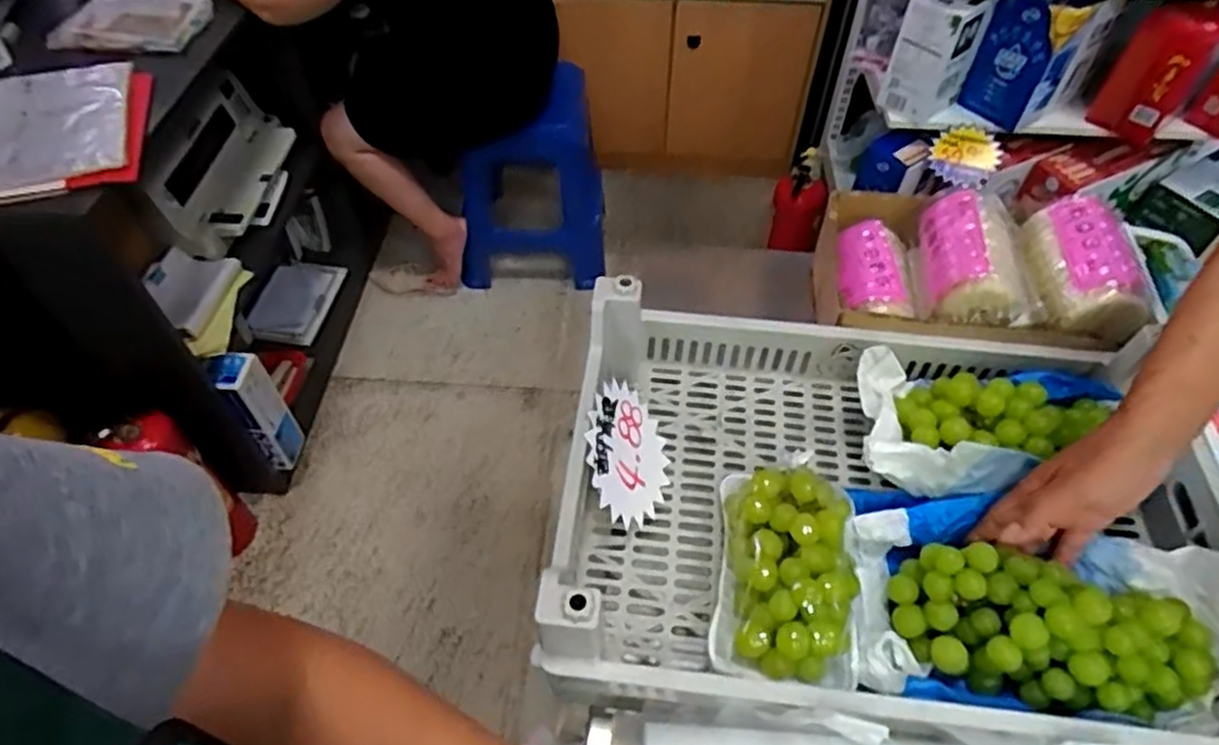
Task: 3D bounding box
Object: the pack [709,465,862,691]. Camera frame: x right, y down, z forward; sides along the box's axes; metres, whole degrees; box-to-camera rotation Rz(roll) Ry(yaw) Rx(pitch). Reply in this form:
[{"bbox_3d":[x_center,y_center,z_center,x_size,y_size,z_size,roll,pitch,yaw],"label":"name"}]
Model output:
[{"bbox_3d":[0.152,0.174,0.615,0.117,0.079,0.179,7,52,6],"label":"pack"}]

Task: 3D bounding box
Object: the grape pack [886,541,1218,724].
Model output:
[{"bbox_3d":[0.347,0.198,0.564,0.227,0.072,0.109,12,53,9],"label":"grape pack"}]

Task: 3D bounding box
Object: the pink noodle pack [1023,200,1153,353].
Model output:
[{"bbox_3d":[0.486,-0.112,0.742,0.086,0.062,0.156,3,52,3],"label":"pink noodle pack"}]

